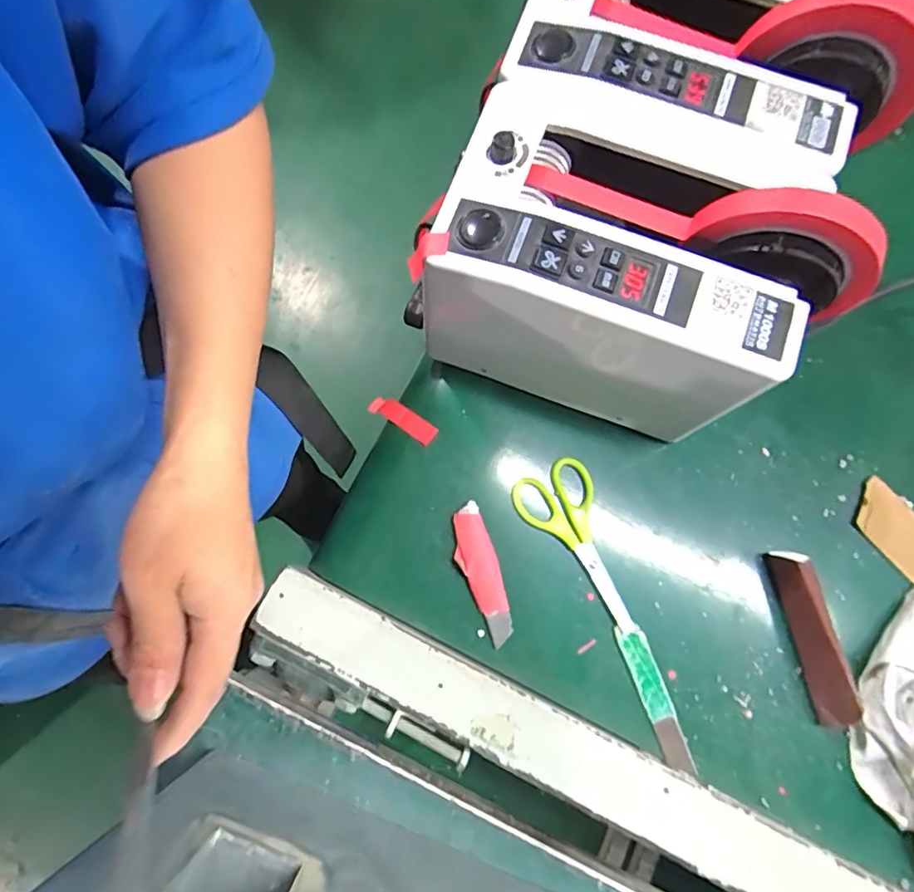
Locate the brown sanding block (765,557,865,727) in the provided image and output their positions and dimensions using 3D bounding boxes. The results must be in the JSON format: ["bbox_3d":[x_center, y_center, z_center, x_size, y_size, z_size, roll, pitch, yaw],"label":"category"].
[{"bbox_3d":[0.251,0.134,0.379,0.019,0.030,0.117,-10,78,-2],"label":"brown sanding block"}]

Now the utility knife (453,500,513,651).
[{"bbox_3d":[0.019,0.093,0.393,0.028,0.014,0.099,-21,78,-5],"label":"utility knife"}]

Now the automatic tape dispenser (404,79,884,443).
[{"bbox_3d":[0.104,-0.104,0.360,0.250,0.162,0.130,19,78,4],"label":"automatic tape dispenser"}]

